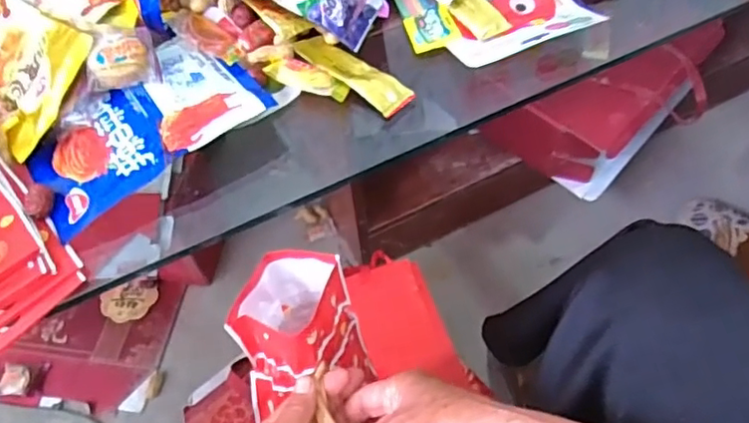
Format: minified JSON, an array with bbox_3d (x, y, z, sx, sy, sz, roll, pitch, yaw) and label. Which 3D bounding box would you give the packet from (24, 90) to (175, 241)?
[{"bbox_3d":[-0.197,-0.041,0.425,0.099,0.023,0.085,-31,60,-15],"label":"packet"}]

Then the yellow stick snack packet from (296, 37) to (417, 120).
[{"bbox_3d":[-0.020,-0.111,0.469,0.109,0.010,0.032,33,65,23],"label":"yellow stick snack packet"}]

